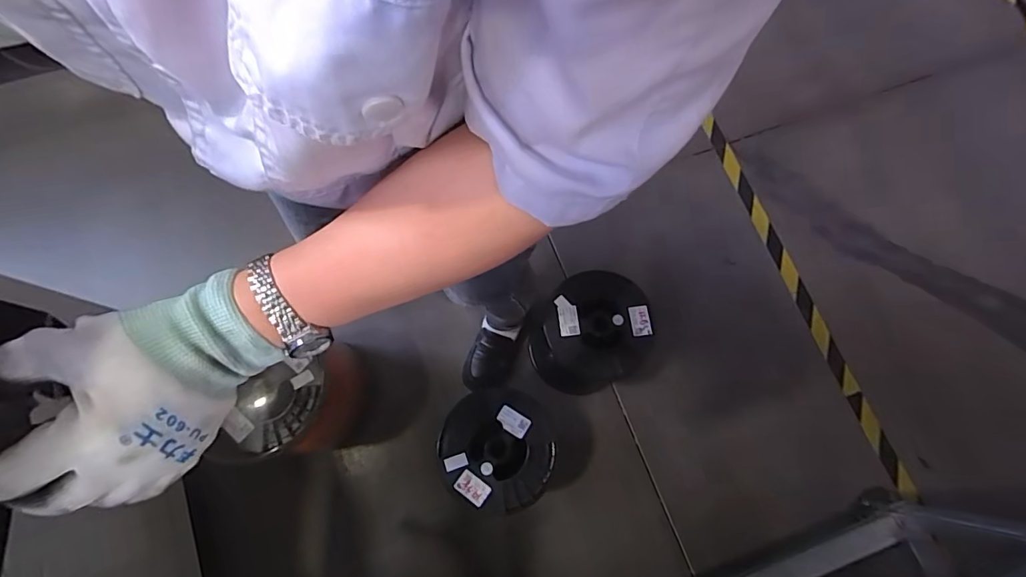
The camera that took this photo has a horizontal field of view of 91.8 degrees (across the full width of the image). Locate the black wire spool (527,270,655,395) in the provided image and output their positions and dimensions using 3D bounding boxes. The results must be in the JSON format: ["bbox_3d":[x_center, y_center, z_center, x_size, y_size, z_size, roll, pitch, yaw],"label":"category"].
[{"bbox_3d":[0.150,0.109,1.067,0.196,0.305,0.199,1,74,-3],"label":"black wire spool"}]

